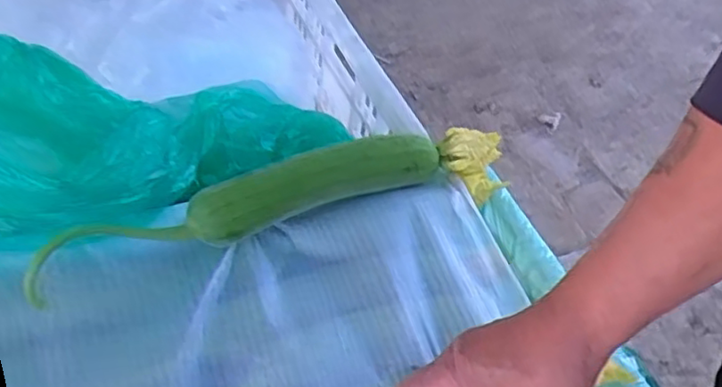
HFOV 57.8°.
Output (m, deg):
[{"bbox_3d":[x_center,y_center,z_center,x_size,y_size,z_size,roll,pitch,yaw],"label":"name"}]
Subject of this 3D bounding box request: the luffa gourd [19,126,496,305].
[{"bbox_3d":[-0.060,0.007,0.536,0.405,0.055,0.062,-17,52,-13],"label":"luffa gourd"}]

